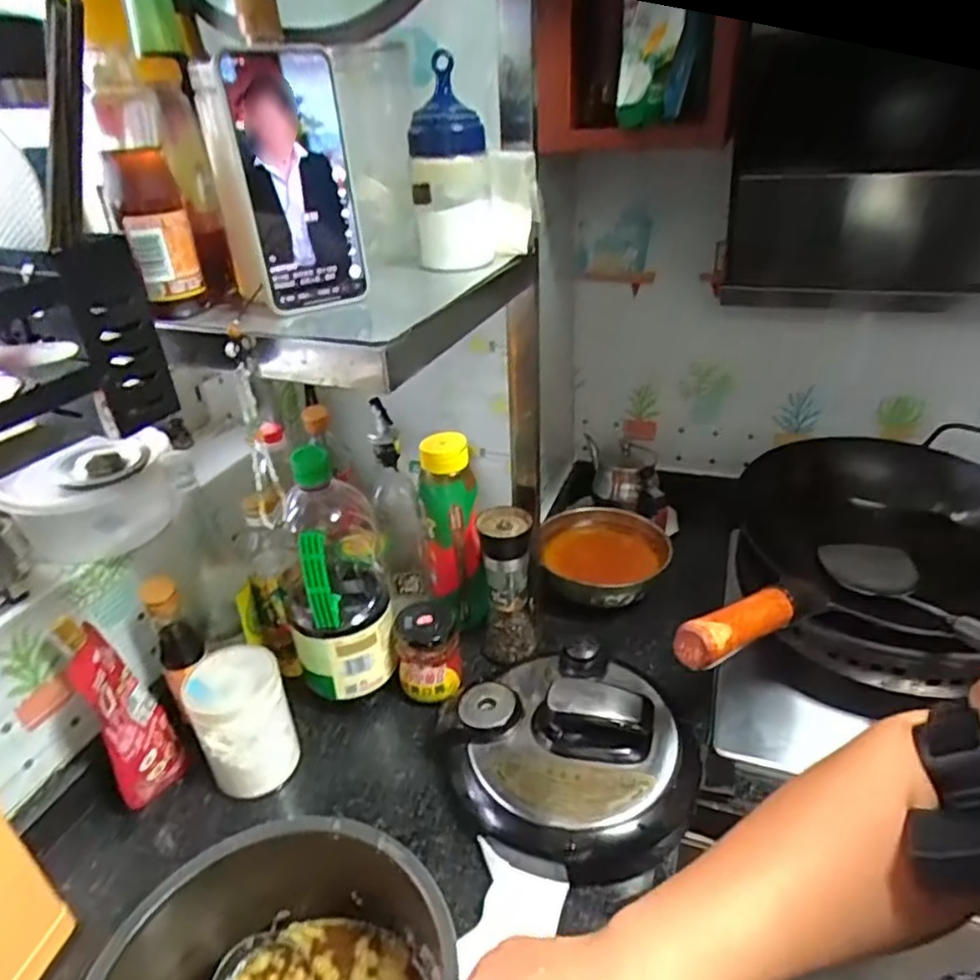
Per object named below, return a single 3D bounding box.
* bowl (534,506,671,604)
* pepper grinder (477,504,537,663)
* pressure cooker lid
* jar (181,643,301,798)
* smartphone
[{"bbox_3d":[0.142,0.093,0.868,0.155,0.077,0.171,15,36,26],"label":"bowl"},{"bbox_3d":[0.020,0.108,0.750,0.058,0.170,0.060,1,32,6],"label":"pepper grinder"},{"bbox_3d":[0.079,0.232,0.628,0.221,0.094,0.220,-2,32,1],"label":"pressure cooker lid"},{"bbox_3d":[-0.234,0.225,0.642,0.085,0.123,0.080,-2,32,1],"label":"jar"},{"bbox_3d":[-0.125,-0.199,0.437,0.070,0.150,0.011,-18,29,-23],"label":"smartphone"}]

